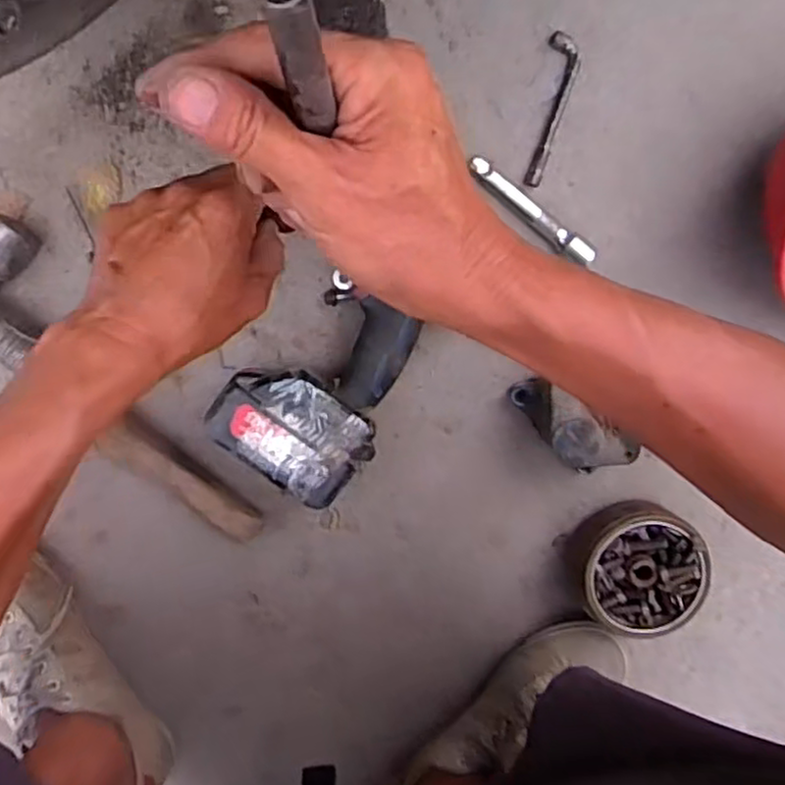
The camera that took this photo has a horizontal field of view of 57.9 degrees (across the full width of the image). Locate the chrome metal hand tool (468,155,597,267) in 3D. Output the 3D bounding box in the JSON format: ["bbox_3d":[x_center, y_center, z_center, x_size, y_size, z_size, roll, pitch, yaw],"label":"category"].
[{"bbox_3d":[0.111,-0.144,0.571,0.124,0.018,0.021,38,94,-7],"label":"chrome metal hand tool"}]

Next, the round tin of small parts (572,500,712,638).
[{"bbox_3d":[0.211,0.147,0.602,0.106,0.050,0.105,0,98,-3],"label":"round tin of small parts"}]

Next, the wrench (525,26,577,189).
[{"bbox_3d":[0.125,-0.223,0.563,0.023,0.010,0.115,13,97,-4],"label":"wrench"}]

